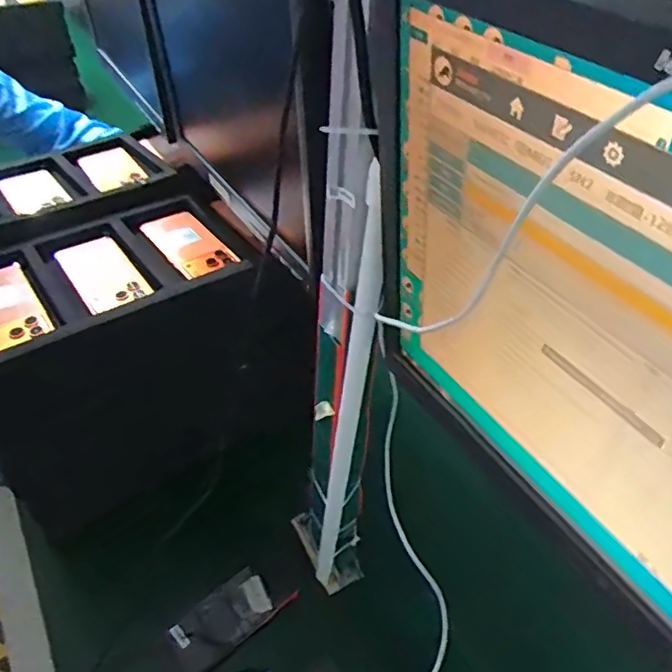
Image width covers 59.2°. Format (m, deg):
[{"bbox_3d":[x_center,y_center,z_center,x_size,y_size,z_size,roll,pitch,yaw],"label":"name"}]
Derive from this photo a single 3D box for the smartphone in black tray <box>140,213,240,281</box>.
[{"bbox_3d":[-0.205,-0.127,0.819,0.071,0.012,0.166,-35,52,-17],"label":"smartphone in black tray"}]

